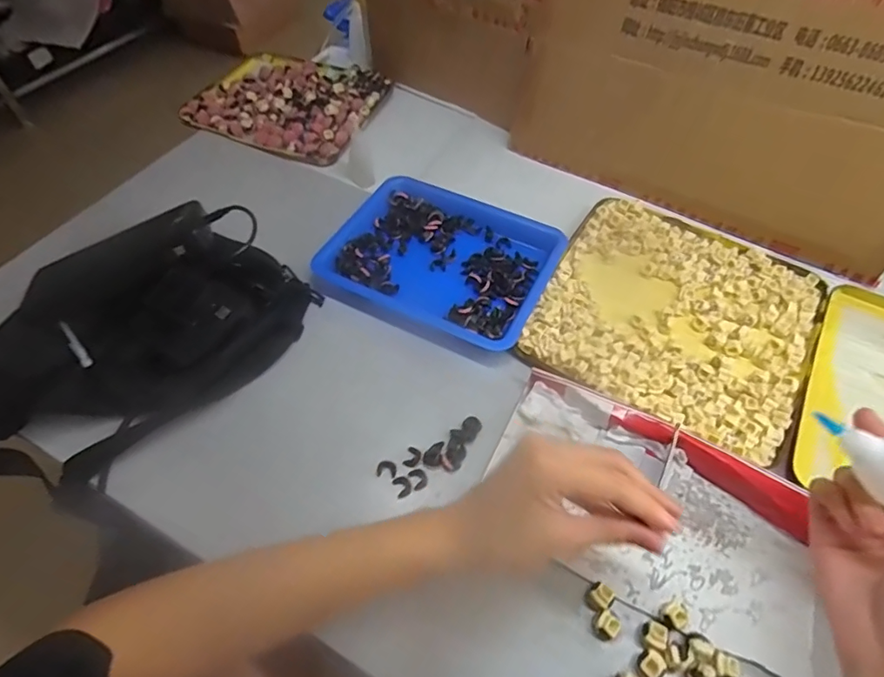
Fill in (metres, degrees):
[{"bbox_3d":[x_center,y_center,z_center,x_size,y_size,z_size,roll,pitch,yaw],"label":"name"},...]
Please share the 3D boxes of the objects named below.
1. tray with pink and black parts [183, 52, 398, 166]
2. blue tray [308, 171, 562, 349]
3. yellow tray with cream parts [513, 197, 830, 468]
[{"bbox_3d":[-0.211,-0.330,0.698,0.232,0.027,0.197,16,56,11],"label":"tray with pink and black parts"},{"bbox_3d":[0.002,-0.087,0.521,0.216,0.025,0.171,23,57,15],"label":"blue tray"},{"bbox_3d":[0.221,-0.027,0.478,0.233,0.022,0.236,27,58,18],"label":"yellow tray with cream parts"}]

